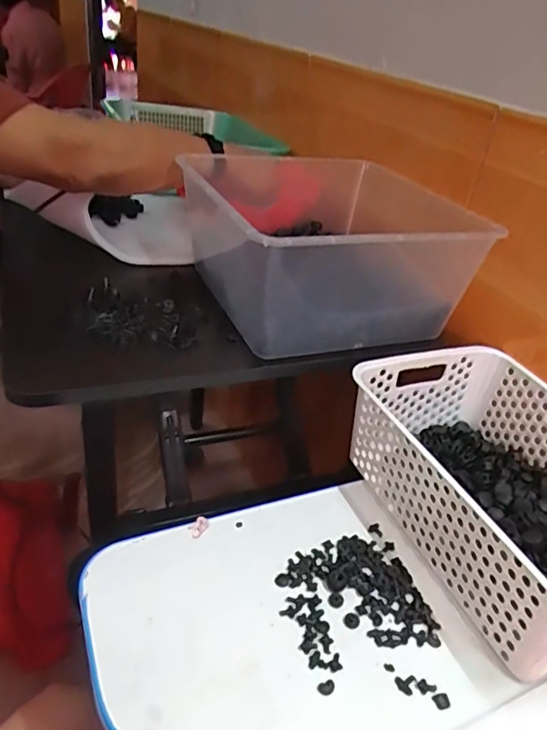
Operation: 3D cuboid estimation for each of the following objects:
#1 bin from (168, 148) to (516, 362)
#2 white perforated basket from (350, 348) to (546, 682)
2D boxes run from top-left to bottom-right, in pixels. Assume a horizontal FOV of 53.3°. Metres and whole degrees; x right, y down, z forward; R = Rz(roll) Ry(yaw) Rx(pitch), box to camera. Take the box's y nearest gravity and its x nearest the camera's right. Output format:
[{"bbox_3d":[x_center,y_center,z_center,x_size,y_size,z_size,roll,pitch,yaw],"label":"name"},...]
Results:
[{"bbox_3d":[0.061,-0.157,0.698,0.290,0.140,0.376,-5,35,-19],"label":"bin"},{"bbox_3d":[0.223,0.119,0.519,0.204,0.113,0.308,-9,36,-22],"label":"white perforated basket"}]

